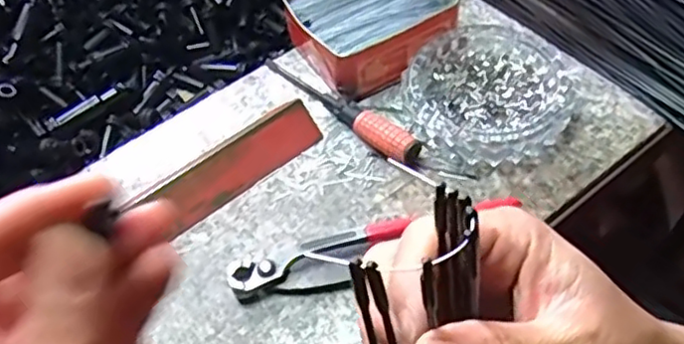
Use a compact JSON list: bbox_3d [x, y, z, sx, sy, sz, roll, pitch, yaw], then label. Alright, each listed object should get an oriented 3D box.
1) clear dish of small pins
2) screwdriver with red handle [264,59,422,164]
[{"bbox_3d":[0.112,-0.060,0.493,0.120,0.028,0.125,-2,53,3],"label":"clear dish of small pins"},{"bbox_3d":[-0.004,-0.058,0.500,0.021,0.017,0.161,-37,59,-21],"label":"screwdriver with red handle"}]

